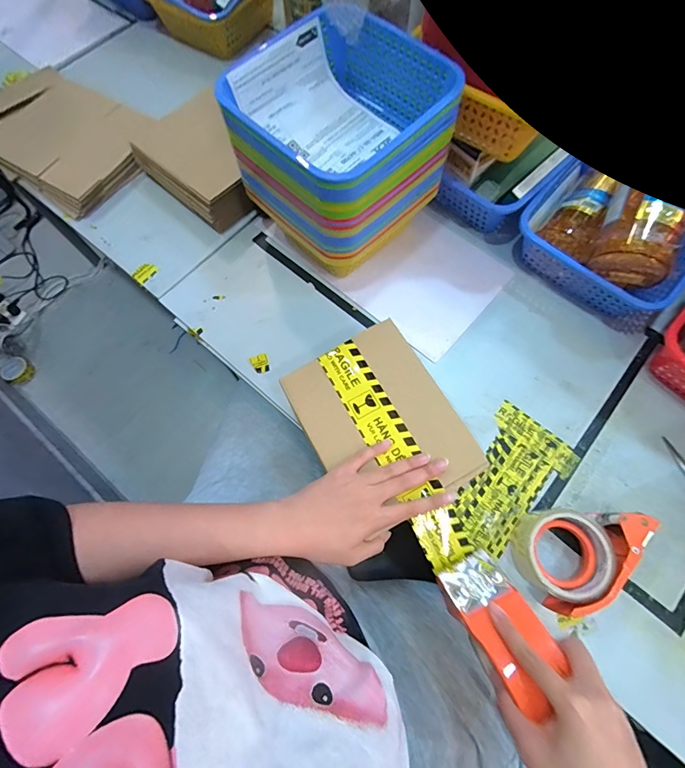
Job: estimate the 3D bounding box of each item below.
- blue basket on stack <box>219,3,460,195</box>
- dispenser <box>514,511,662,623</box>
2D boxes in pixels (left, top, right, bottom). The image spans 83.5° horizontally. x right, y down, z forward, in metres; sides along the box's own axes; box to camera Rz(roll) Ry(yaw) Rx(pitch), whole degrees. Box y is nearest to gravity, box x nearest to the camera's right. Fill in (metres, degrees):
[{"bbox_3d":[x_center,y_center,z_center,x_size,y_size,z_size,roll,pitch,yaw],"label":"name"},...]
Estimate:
[{"bbox_3d":[-0.007,-0.332,0.471,0.225,0.090,0.227,-43,75,-13],"label":"blue basket on stack"},{"bbox_3d":[0.264,0.182,0.436,0.097,0.062,0.132,43,75,15],"label":"dispenser"}]

